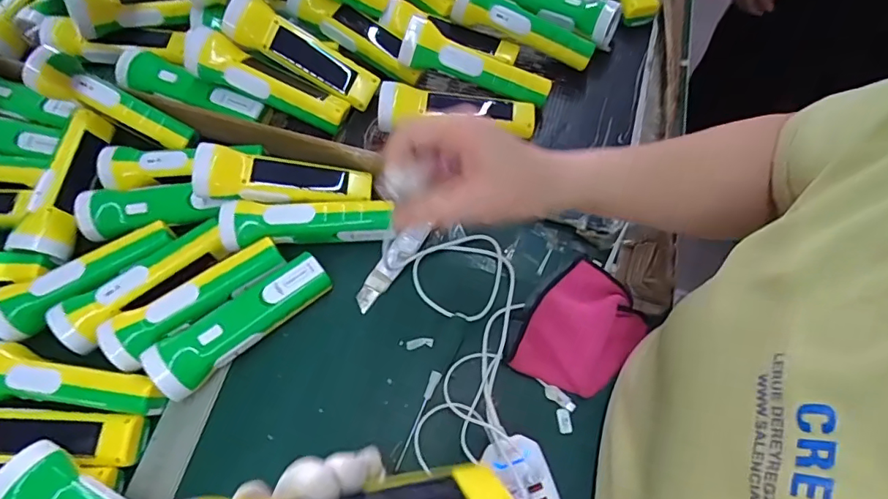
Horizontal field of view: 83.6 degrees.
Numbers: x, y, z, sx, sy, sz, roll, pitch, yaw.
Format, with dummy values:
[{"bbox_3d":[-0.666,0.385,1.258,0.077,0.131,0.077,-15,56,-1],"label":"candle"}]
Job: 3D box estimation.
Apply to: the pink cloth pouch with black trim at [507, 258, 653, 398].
[{"bbox_3d":[0.125,0.077,0.454,0.088,0.022,0.118,39,72,19],"label":"pink cloth pouch with black trim"}]

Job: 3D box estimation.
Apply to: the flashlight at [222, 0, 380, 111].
[{"bbox_3d":[-0.153,-0.210,0.534,0.168,0.039,0.040,28,66,-16],"label":"flashlight"}]

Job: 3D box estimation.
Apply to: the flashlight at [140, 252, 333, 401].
[{"bbox_3d":[-0.185,0.060,0.450,0.163,0.042,0.054,-41,69,-16],"label":"flashlight"}]

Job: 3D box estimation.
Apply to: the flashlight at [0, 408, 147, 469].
[{"bbox_3d":[-0.347,0.158,0.419,0.174,0.042,0.051,3,65,4],"label":"flashlight"}]

